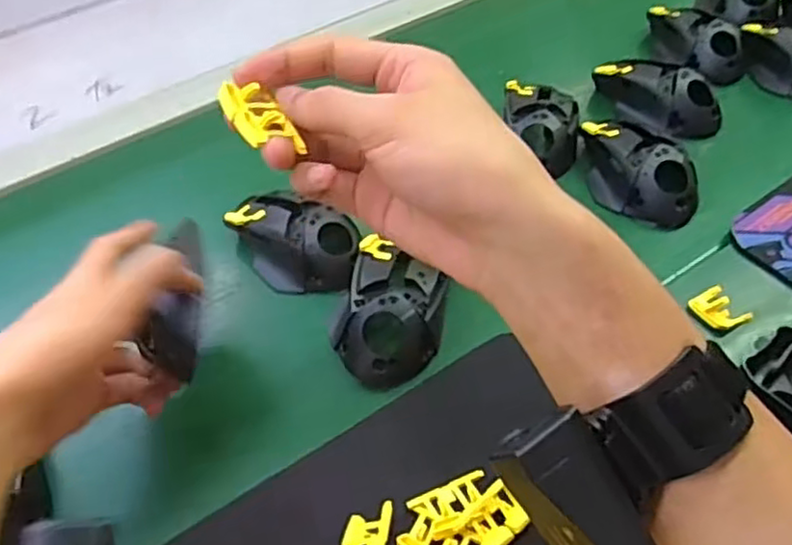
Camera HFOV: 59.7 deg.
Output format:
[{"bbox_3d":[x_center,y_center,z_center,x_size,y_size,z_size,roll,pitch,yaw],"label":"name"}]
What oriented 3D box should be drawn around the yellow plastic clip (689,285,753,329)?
[{"bbox_3d":[0.204,0.022,0.434,0.023,0.012,0.030,-27,50,-20],"label":"yellow plastic clip"}]

